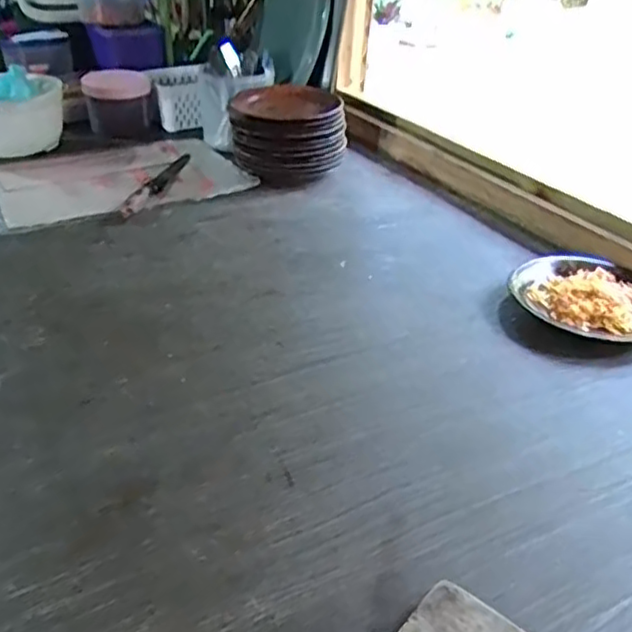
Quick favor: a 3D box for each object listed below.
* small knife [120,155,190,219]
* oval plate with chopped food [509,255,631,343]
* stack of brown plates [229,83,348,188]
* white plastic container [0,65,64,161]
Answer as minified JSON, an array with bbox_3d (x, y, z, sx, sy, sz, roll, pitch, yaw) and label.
[{"bbox_3d":[-0.252,-0.225,1.082,0.032,0.021,0.268,7,34,8],"label":"small knife"},{"bbox_3d":[0.335,-0.023,0.792,0.161,0.025,0.177,-16,37,-24],"label":"oval plate with chopped food"},{"bbox_3d":[-0.049,-0.308,1.124,0.180,0.121,0.174,-4,34,-9],"label":"stack of brown plates"},{"bbox_3d":[-0.533,-0.344,1.141,0.188,0.142,0.175,-12,36,-20],"label":"white plastic container"}]

